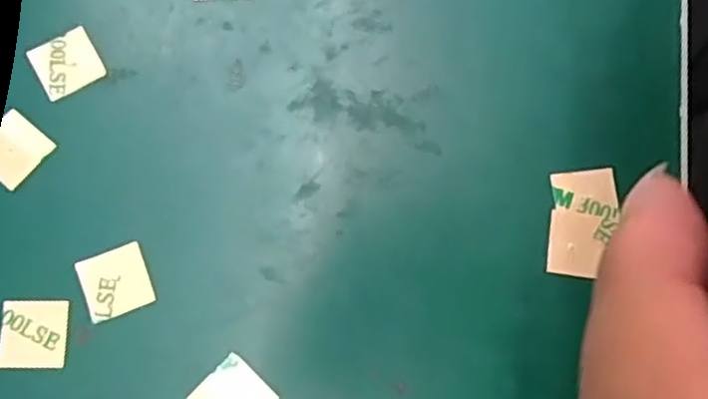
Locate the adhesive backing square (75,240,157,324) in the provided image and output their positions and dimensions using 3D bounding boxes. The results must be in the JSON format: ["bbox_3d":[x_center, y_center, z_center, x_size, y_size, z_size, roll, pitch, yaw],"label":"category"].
[{"bbox_3d":[-0.056,0.019,0.169,0.015,0.004,0.015,-21,78,-9],"label":"adhesive backing square"}]

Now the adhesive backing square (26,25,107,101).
[{"bbox_3d":[-0.073,-0.035,0.181,0.015,0.004,0.016,-29,78,-7],"label":"adhesive backing square"}]

